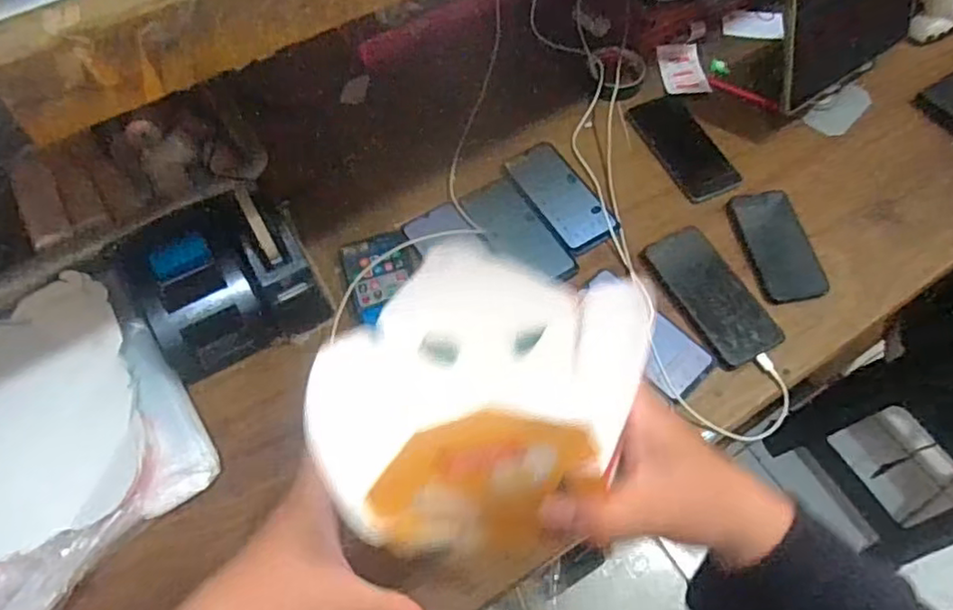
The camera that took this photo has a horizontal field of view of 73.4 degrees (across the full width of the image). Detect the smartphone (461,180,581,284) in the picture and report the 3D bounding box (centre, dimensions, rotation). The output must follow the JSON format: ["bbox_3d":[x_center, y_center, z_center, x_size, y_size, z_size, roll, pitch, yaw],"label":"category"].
[{"bbox_3d":[0.048,-0.089,0.758,0.077,0.009,0.158,-27,65,-15],"label":"smartphone"}]

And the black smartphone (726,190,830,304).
[{"bbox_3d":[0.349,-0.071,0.746,0.078,0.015,0.143,-12,67,6],"label":"black smartphone"}]

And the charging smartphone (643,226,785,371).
[{"bbox_3d":[0.263,-0.014,0.716,0.077,0.006,0.166,-23,64,-13],"label":"charging smartphone"}]

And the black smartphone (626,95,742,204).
[{"bbox_3d":[0.266,-0.203,0.814,0.082,0.011,0.161,-23,64,-13],"label":"black smartphone"}]

